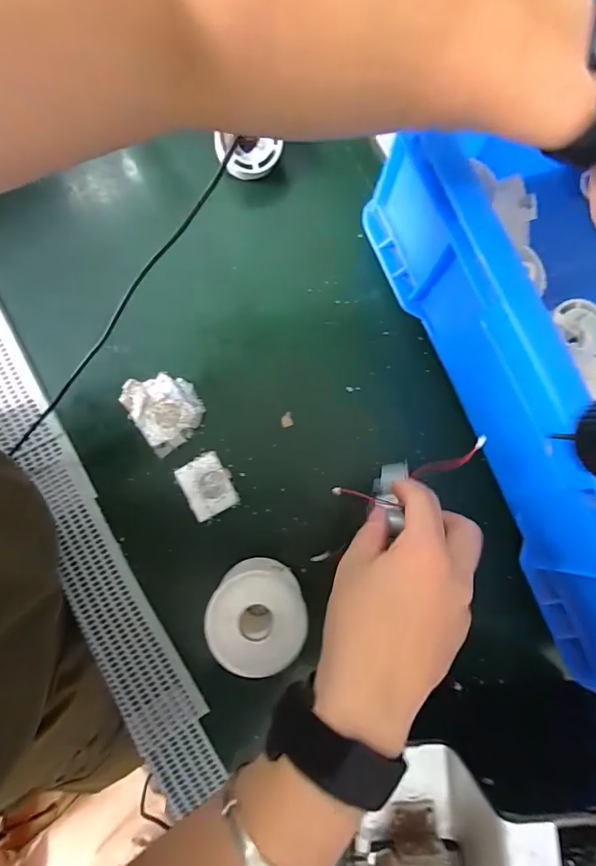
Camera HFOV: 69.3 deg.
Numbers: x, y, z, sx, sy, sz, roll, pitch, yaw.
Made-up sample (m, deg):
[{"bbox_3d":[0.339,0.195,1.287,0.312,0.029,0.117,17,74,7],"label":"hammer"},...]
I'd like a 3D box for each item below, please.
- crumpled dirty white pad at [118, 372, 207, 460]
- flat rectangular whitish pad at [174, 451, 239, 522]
[{"bbox_3d":[-0.110,-0.021,0.355,0.053,0.006,0.065,-38,85,-10],"label":"crumpled dirty white pad"},{"bbox_3d":[-0.073,0.042,0.345,0.037,0.004,0.047,-27,83,-9],"label":"flat rectangular whitish pad"}]

